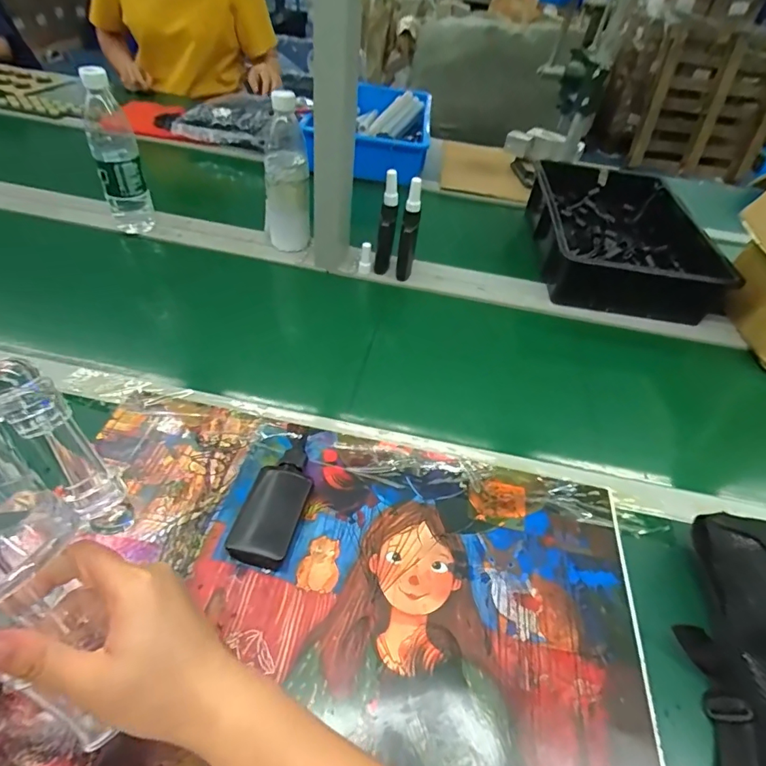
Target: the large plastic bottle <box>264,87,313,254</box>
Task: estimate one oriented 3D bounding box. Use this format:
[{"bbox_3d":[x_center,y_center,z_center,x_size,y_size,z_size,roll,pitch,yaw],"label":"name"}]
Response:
[{"bbox_3d":[-0.153,-0.329,0.728,0.069,0.235,0.061,-6,48,-13],"label":"large plastic bottle"}]

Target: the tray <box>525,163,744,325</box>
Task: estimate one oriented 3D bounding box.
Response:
[{"bbox_3d":[0.427,-0.281,0.851,0.276,0.086,0.412,9,46,1],"label":"tray"}]

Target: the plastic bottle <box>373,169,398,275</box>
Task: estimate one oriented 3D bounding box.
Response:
[{"bbox_3d":[0.005,-0.243,0.710,0.029,0.160,0.034,5,46,-3],"label":"plastic bottle"}]

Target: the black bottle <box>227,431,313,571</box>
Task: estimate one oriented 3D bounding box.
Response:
[{"bbox_3d":[-0.100,0.110,0.441,0.054,0.022,0.124,14,46,5],"label":"black bottle"}]

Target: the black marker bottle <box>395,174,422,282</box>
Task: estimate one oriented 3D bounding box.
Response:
[{"bbox_3d":[0.040,-0.228,0.704,0.028,0.161,0.025,5,46,-3],"label":"black marker bottle"}]

